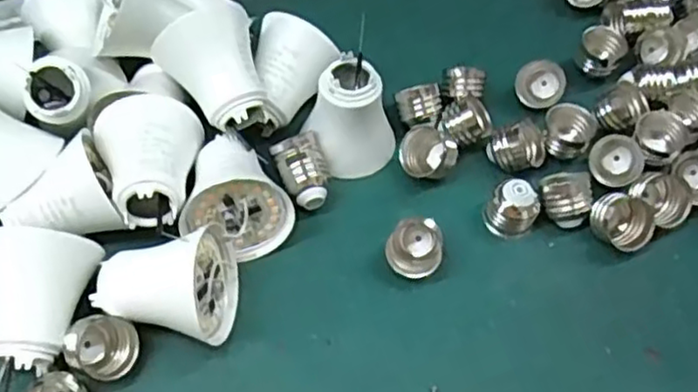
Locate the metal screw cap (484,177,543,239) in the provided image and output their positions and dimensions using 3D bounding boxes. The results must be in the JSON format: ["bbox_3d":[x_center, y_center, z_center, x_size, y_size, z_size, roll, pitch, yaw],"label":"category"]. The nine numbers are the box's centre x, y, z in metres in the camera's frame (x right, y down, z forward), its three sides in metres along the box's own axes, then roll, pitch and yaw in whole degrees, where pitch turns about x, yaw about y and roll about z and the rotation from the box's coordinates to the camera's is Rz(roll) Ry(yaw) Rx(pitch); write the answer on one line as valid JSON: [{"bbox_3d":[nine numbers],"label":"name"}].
[{"bbox_3d":[0.084,0.006,0.355,0.025,0.026,0.019,27,58,14],"label":"metal screw cap"}]

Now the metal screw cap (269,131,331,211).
[{"bbox_3d":[-0.022,-0.010,0.361,0.026,0.025,0.037,-21,59,-17],"label":"metal screw cap"}]

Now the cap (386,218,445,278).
[{"bbox_3d":[0.033,0.026,0.344,0.028,0.019,0.032,22,57,11],"label":"cap"}]

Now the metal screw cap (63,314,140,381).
[{"bbox_3d":[-0.108,0.067,0.307,0.031,0.019,0.026,27,58,14],"label":"metal screw cap"}]

